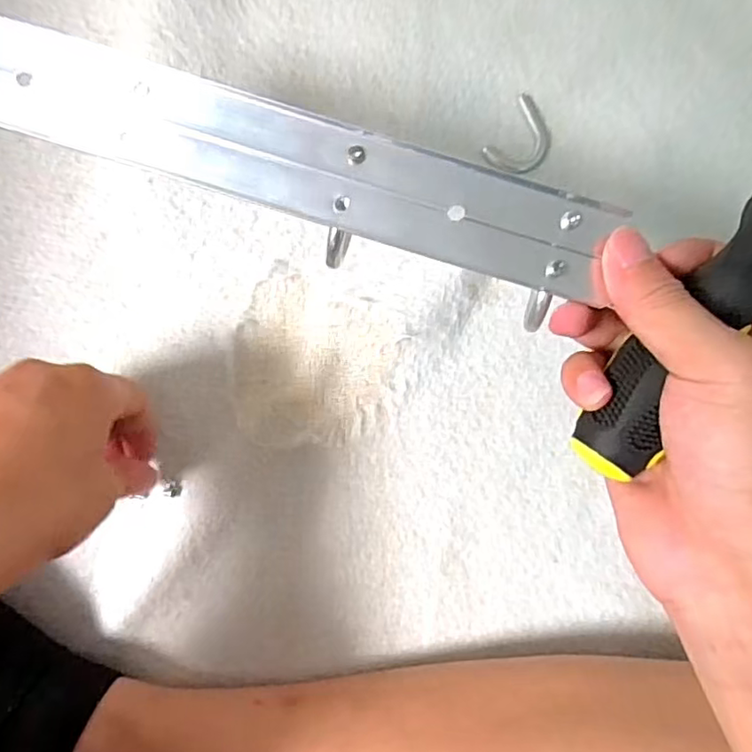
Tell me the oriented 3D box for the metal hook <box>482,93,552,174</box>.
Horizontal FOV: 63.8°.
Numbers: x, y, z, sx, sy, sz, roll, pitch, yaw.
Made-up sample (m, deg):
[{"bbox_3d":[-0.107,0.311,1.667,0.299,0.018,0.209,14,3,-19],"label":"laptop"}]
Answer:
[{"bbox_3d":[0.087,-0.140,0.352,0.032,0.004,0.050,34,81,0],"label":"metal hook"}]

